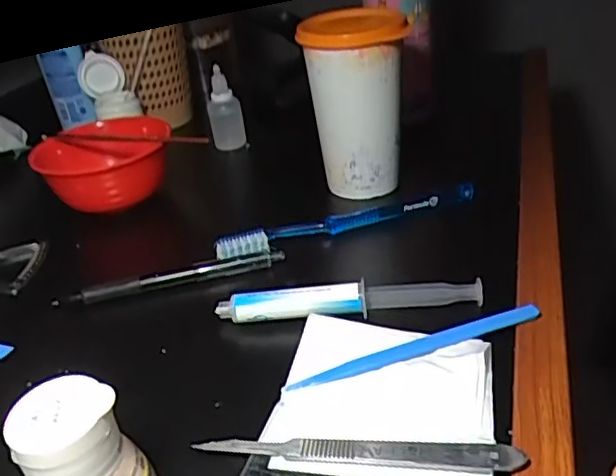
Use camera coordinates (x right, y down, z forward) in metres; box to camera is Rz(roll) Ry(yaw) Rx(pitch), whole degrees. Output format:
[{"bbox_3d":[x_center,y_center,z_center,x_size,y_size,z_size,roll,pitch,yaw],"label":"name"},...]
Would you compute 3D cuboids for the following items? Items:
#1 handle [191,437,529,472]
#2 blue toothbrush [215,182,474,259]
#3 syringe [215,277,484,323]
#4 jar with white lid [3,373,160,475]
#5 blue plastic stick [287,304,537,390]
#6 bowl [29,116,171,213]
[{"bbox_3d":[0.020,0.091,0.269,0.135,0.006,0.012,0,31,12],"label":"handle"},{"bbox_3d":[0.029,-0.013,0.444,0.188,0.016,0.019,-15,31,-12],"label":"blue toothbrush"},{"bbox_3d":[0.023,0.035,0.352,0.146,0.016,0.014,-4,31,6],"label":"syringe"},{"bbox_3d":[-0.085,0.089,0.246,0.045,0.063,0.046,-11,31,-7],"label":"jar with white lid"},{"bbox_3d":[0.055,0.055,0.321,0.135,0.008,0.009,-14,31,-10],"label":"blue plastic stick"},{"bbox_3d":[-0.160,-0.062,0.512,0.102,0.050,0.085,-10,31,-4],"label":"bowl"}]

